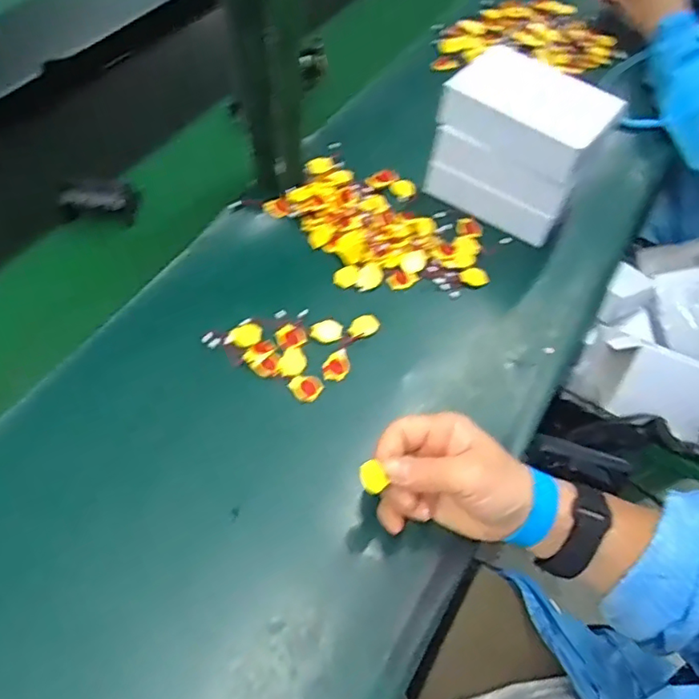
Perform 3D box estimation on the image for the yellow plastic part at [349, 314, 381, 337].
[{"bbox_3d":[0.013,-0.021,0.507,0.028,0.004,0.021,-24,62,-18],"label":"yellow plastic part"}]

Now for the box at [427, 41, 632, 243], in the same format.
[{"bbox_3d":[0.167,-0.199,0.563,0.136,0.122,0.099,36,62,18],"label":"box"}]

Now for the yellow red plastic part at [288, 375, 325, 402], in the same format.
[{"bbox_3d":[-0.035,0.031,0.474,0.025,0.004,0.025,2,57,-2],"label":"yellow red plastic part"}]

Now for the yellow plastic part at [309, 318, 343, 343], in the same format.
[{"bbox_3d":[-0.020,-0.017,0.505,0.027,0.004,0.022,8,57,2],"label":"yellow plastic part"}]

